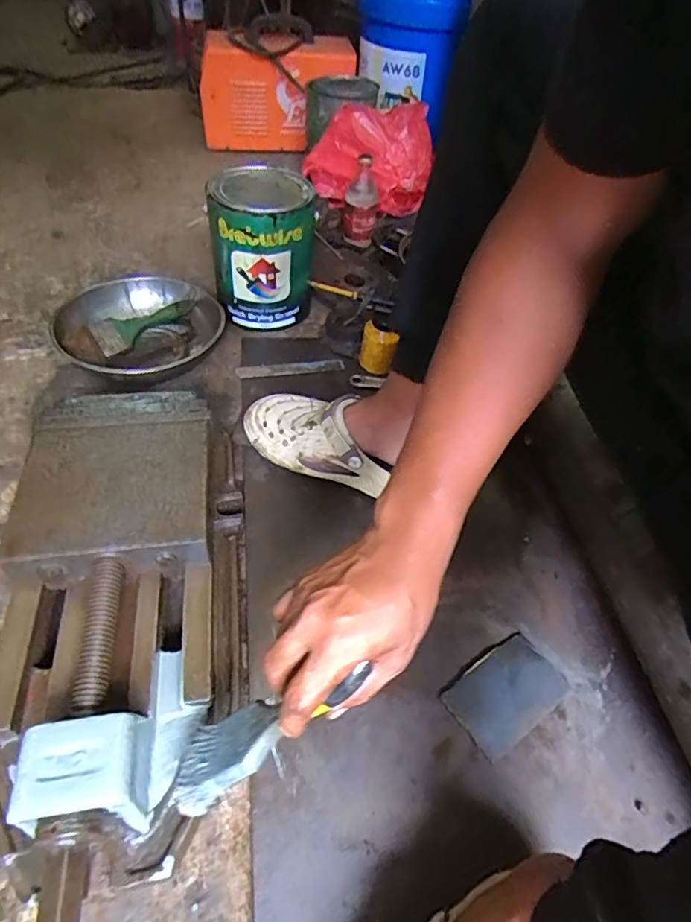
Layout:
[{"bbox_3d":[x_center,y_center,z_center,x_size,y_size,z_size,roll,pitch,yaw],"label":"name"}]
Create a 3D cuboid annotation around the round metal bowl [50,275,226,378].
[{"bbox_3d":[-0.314,-0.204,0.804,0.234,0.071,0.241,2,48,-2],"label":"round metal bowl"}]

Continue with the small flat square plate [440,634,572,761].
[{"bbox_3d":[0.160,0.229,0.512,0.117,0.004,0.072,-23,57,-27],"label":"small flat square plate"}]

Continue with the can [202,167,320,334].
[{"bbox_3d":[-0.133,-0.339,0.850,0.162,0.212,0.148,-3,47,-8],"label":"can"}]

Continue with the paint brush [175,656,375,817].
[{"bbox_3d":[-0.057,0.183,0.351,0.015,0.188,0.050,27,33,-41],"label":"paint brush"}]

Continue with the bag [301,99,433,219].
[{"bbox_3d":[0.043,-0.616,1.045,0.254,0.140,0.162,14,47,8],"label":"bag"}]

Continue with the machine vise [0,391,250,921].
[{"bbox_3d":[-0.206,0.130,0.493,0.202,0.127,0.478,-2,48,-6],"label":"machine vise"}]

